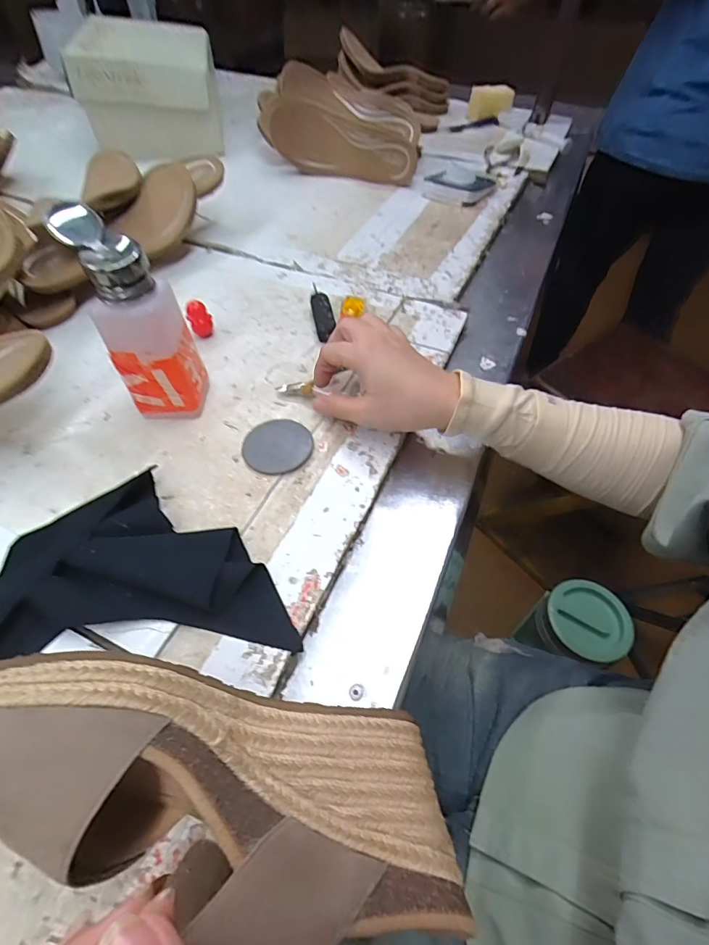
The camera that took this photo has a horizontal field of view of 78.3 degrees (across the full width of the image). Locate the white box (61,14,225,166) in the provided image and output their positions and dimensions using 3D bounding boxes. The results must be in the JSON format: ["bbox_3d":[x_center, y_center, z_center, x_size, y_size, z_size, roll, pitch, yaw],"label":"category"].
[{"bbox_3d":[-0.342,-0.660,0.753,0.195,0.140,0.249,-7,54,-5],"label":"white box"}]

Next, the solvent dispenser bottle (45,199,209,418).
[{"bbox_3d":[-0.166,-0.118,0.341,0.062,0.161,0.056,-11,45,-1],"label":"solvent dispenser bottle"}]

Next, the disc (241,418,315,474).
[{"bbox_3d":[-0.064,-0.022,0.366,0.055,0.004,0.056,0,53,0],"label":"disc"}]

